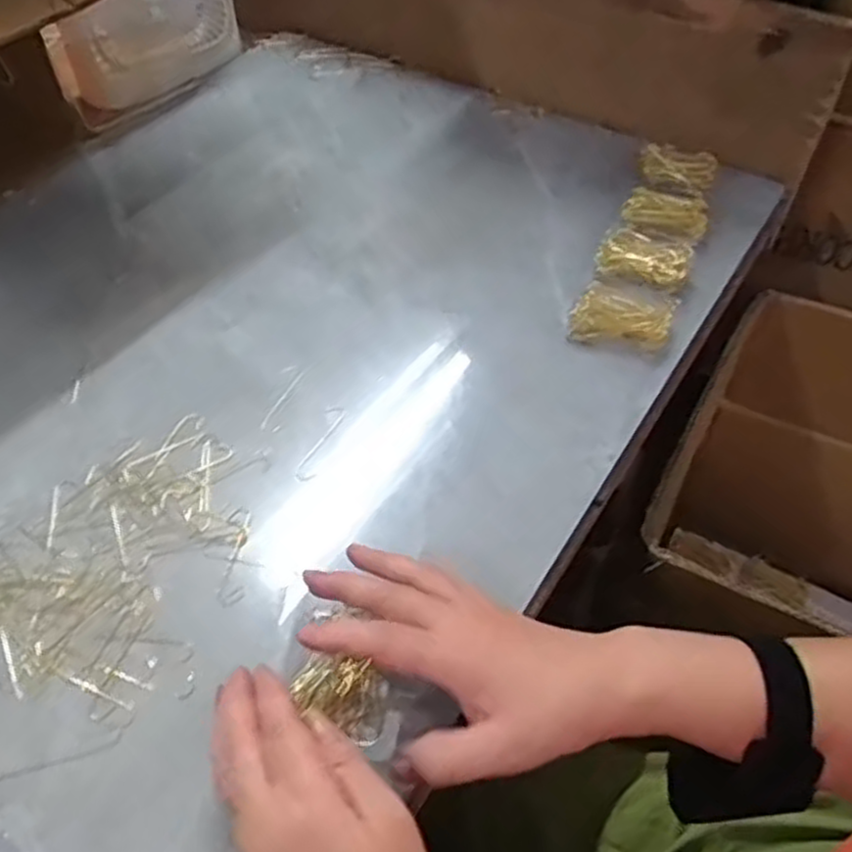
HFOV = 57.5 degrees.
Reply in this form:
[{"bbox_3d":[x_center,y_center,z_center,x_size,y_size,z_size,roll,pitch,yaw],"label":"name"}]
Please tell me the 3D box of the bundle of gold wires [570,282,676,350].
[{"bbox_3d":[0.144,-0.078,0.572,0.071,0.012,0.058,15,51,12],"label":"bundle of gold wires"}]

